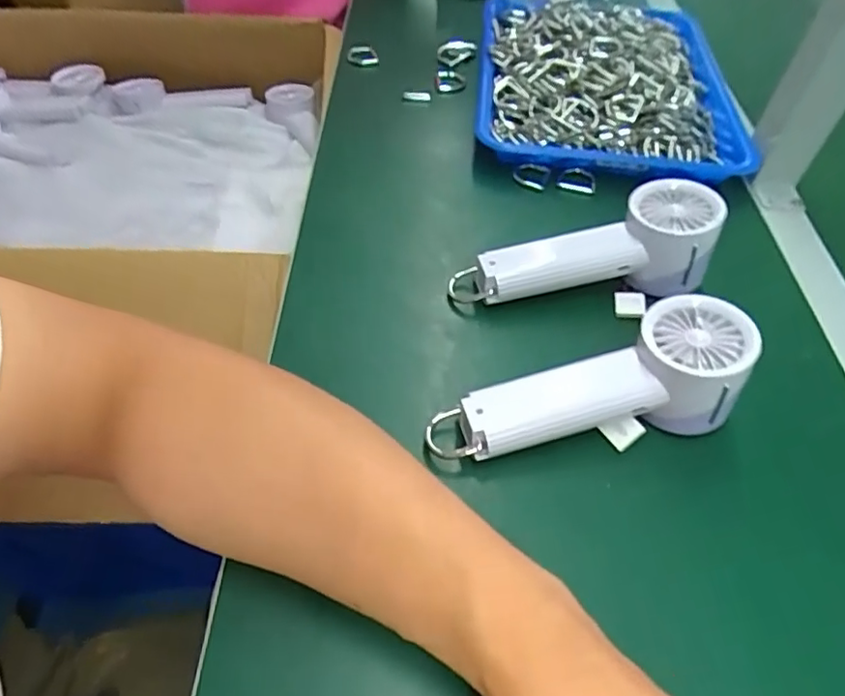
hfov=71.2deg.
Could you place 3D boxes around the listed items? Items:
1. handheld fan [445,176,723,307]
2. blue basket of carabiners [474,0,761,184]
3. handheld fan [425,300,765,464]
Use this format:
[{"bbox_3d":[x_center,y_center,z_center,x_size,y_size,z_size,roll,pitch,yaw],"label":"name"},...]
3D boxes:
[{"bbox_3d":[0.115,-0.066,0.435,0.193,0.058,0.063,-12,52,5],"label":"handheld fan"},{"bbox_3d":[0.192,-0.284,0.603,0.264,0.054,0.316,6,52,1],"label":"blue basket of carabiners"},{"bbox_3d":[0.099,0.029,0.358,0.195,0.054,0.065,-17,53,1],"label":"handheld fan"}]

